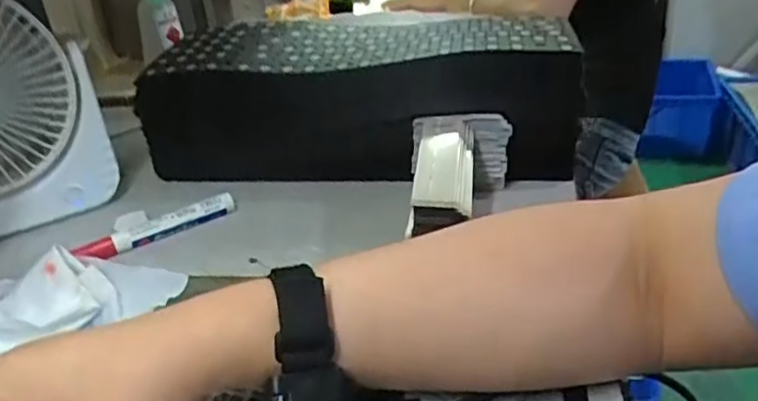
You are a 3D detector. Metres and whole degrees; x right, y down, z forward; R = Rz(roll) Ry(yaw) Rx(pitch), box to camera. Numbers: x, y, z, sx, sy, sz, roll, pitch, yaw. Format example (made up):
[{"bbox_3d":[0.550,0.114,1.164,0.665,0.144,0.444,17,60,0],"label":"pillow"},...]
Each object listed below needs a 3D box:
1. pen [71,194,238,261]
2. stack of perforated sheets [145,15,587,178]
[{"bbox_3d":[-0.176,0.020,0.509,0.124,0.015,0.017,-21,32,-25],"label":"pen"},{"bbox_3d":[-0.012,-0.089,0.566,0.360,0.115,0.139,2,30,15],"label":"stack of perforated sheets"}]

